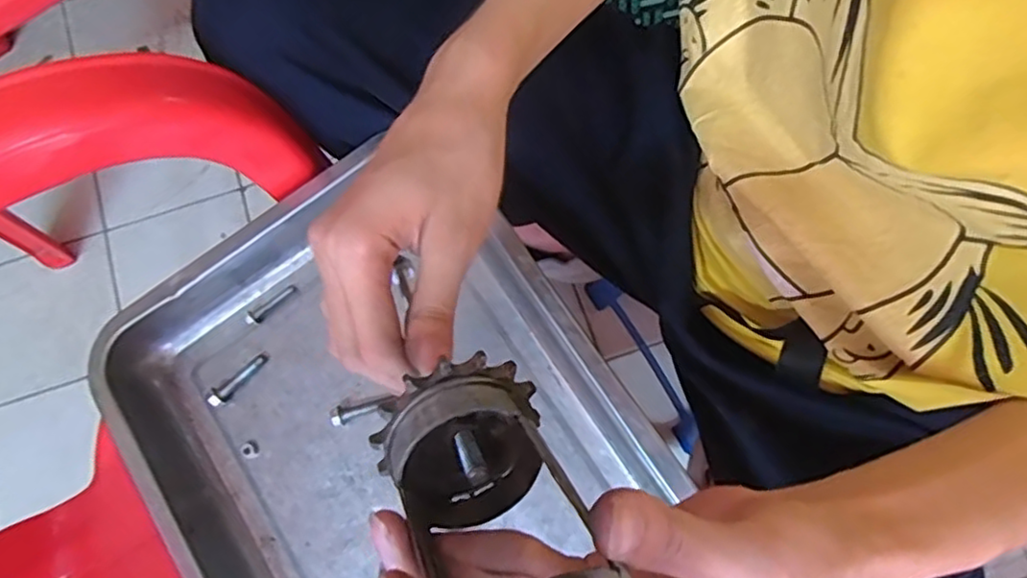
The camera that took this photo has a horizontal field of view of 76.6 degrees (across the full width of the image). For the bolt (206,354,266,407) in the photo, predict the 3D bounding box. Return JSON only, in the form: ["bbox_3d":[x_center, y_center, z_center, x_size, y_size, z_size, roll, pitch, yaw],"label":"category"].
[{"bbox_3d":[-0.195,0.064,0.459,0.046,0.009,0.013,-38,77,-8],"label":"bolt"}]

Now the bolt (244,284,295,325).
[{"bbox_3d":[-0.175,0.012,0.470,0.041,0.007,0.012,-33,76,-7],"label":"bolt"}]

